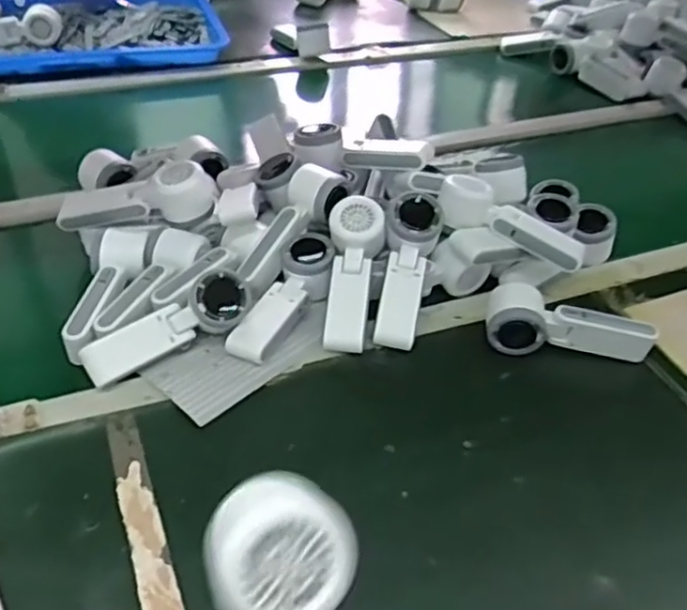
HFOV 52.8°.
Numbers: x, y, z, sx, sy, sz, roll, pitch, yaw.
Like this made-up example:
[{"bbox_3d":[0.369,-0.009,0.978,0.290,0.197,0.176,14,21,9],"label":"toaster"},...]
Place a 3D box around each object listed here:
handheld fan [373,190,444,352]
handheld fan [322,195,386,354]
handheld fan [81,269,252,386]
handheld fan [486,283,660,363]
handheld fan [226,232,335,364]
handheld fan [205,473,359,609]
[{"bbox_3d":[0.065,-0.040,0.719,0.056,0.049,0.179,10,70,5],"label":"handheld fan"},{"bbox_3d":[0.009,-0.031,0.713,0.055,0.041,0.166,7,72,1],"label":"handheld fan"},{"bbox_3d":[-0.166,0.017,0.657,0.166,0.048,0.052,-21,50,-25],"label":"handheld fan"},{"bbox_3d":[0.227,0.015,0.710,0.165,0.047,0.070,1,44,-5],"label":"handheld fan"},{"bbox_3d":[-0.055,-0.014,0.711,0.055,0.046,0.179,19,45,13],"label":"handheld fan"},{"bbox_3d":[-0.032,0.163,0.301,0.060,0.037,0.166,5,88,0],"label":"handheld fan"}]

